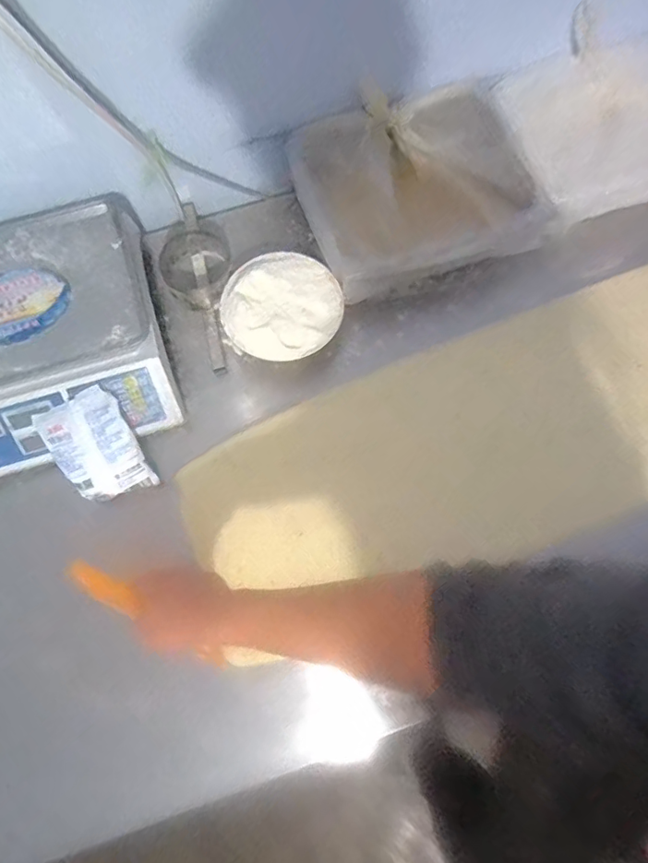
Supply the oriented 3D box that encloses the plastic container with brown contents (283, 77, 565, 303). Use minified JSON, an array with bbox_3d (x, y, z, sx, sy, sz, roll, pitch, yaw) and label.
[{"bbox_3d":[0.133,-0.345,0.760,0.323,0.112,0.271,-20,73,-5],"label":"plastic container with brown contents"}]

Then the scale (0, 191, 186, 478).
[{"bbox_3d":[-0.394,-0.133,0.714,0.337,0.129,0.345,-17,73,-4],"label":"scale"}]

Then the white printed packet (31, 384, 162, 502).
[{"bbox_3d":[-0.298,0.024,0.681,0.103,0.025,0.148,-29,101,-9],"label":"white printed packet"}]

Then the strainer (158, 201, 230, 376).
[{"bbox_3d":[-0.187,-0.225,0.777,0.105,0.053,0.280,-14,73,-3],"label":"strainer"}]

